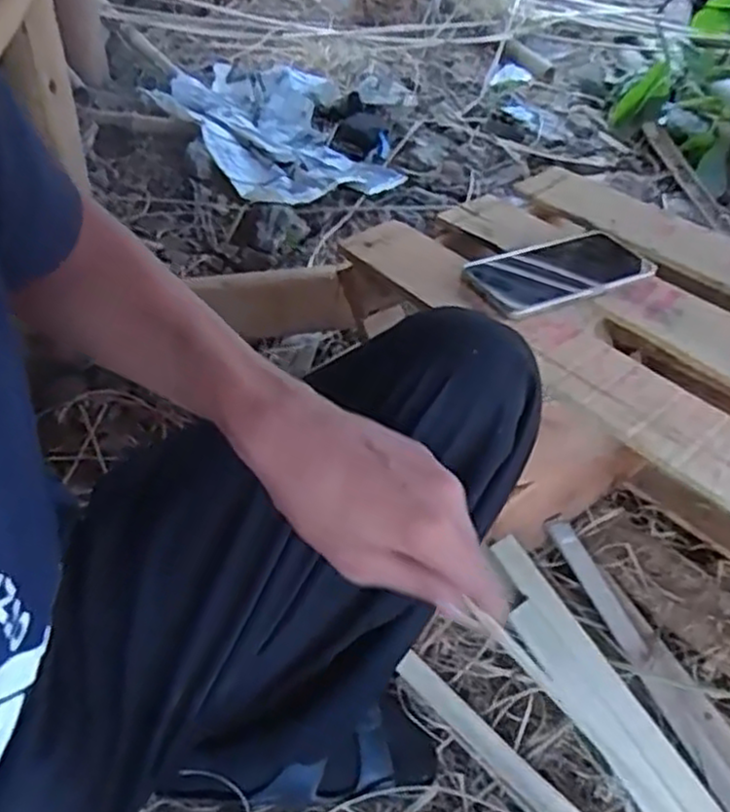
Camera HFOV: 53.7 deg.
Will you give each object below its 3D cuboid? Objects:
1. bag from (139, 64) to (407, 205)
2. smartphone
[{"bbox_3d":[-0.168,-0.526,1.374,0.376,0.093,0.443,-16,51,-18],"label":"bag"},{"bbox_3d":[0.173,-0.122,0.640,0.177,0.012,0.091,-18,44,-24],"label":"smartphone"}]

